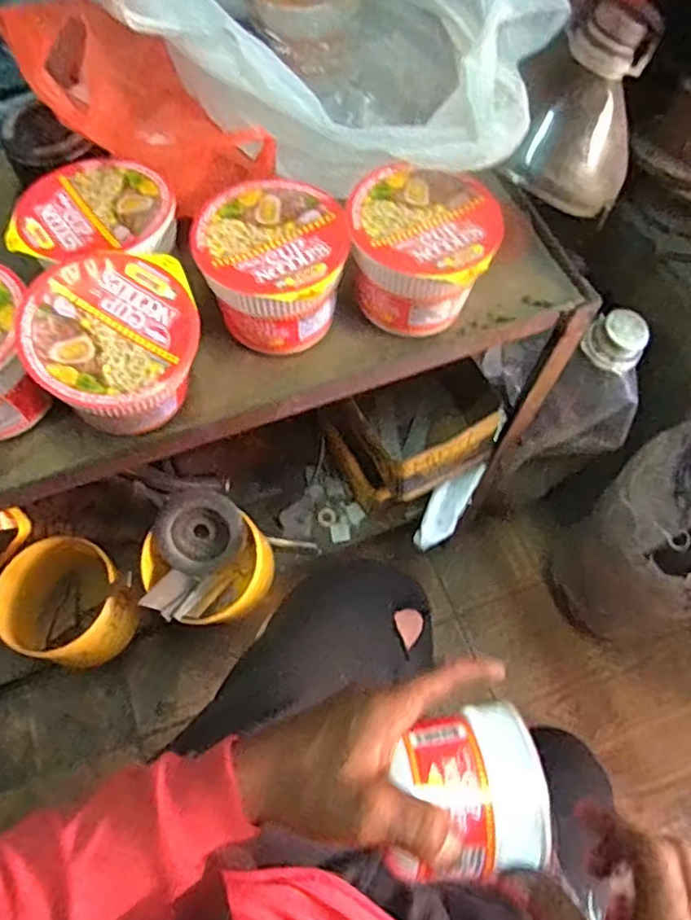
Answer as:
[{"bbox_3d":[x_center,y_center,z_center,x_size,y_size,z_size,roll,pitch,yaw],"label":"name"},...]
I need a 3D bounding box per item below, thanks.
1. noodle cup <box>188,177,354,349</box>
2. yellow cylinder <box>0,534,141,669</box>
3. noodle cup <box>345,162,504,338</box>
[{"bbox_3d":[-0.045,-0.115,0.418,0.088,0.078,0.089,1,63,-3],"label":"noodle cup"},{"bbox_3d":[-0.266,0.138,0.629,0.118,0.070,0.113,25,65,9],"label":"yellow cylinder"},{"bbox_3d":[0.045,-0.127,0.423,0.089,0.076,0.086,1,63,-3],"label":"noodle cup"}]

